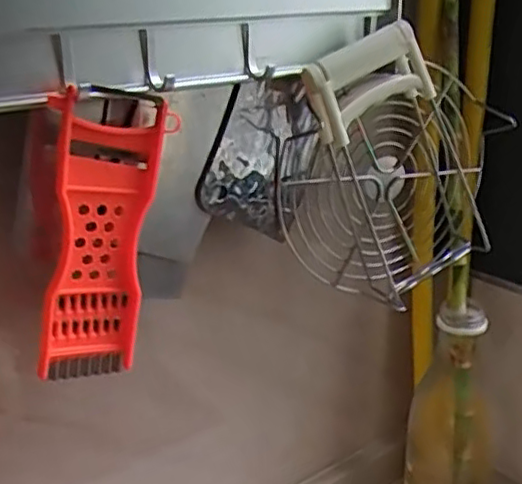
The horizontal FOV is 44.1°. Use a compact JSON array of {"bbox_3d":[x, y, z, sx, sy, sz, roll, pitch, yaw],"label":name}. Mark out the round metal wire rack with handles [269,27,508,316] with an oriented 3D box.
[{"bbox_3d":[0.104,-0.055,0.485,0.187,0.185,0.066,-18,26,-35],"label":"round metal wire rack with handles"}]

